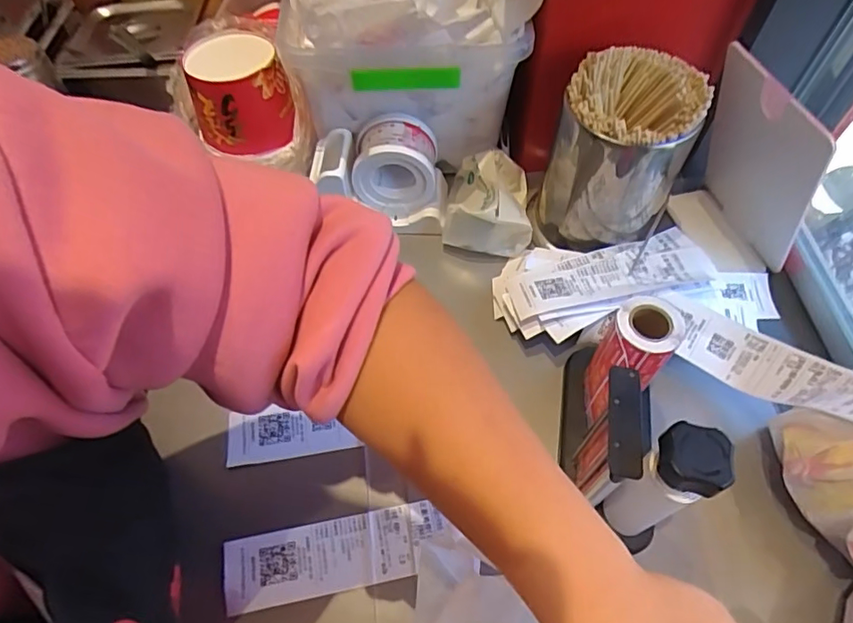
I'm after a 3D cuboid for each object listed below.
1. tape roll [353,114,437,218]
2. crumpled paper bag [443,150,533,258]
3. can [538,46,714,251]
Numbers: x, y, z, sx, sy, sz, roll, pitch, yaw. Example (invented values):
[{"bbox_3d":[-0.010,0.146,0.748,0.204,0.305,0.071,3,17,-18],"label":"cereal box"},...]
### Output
[{"bbox_3d":[-0.036,-0.165,0.601,0.092,0.086,0.074,-2,57,-1],"label":"tape roll"},{"bbox_3d":[0.069,-0.126,0.601,0.097,0.060,0.110,4,57,4],"label":"crumpled paper bag"},{"bbox_3d":[0.192,-0.155,0.547,0.121,0.172,0.114,0,57,1],"label":"can"}]

